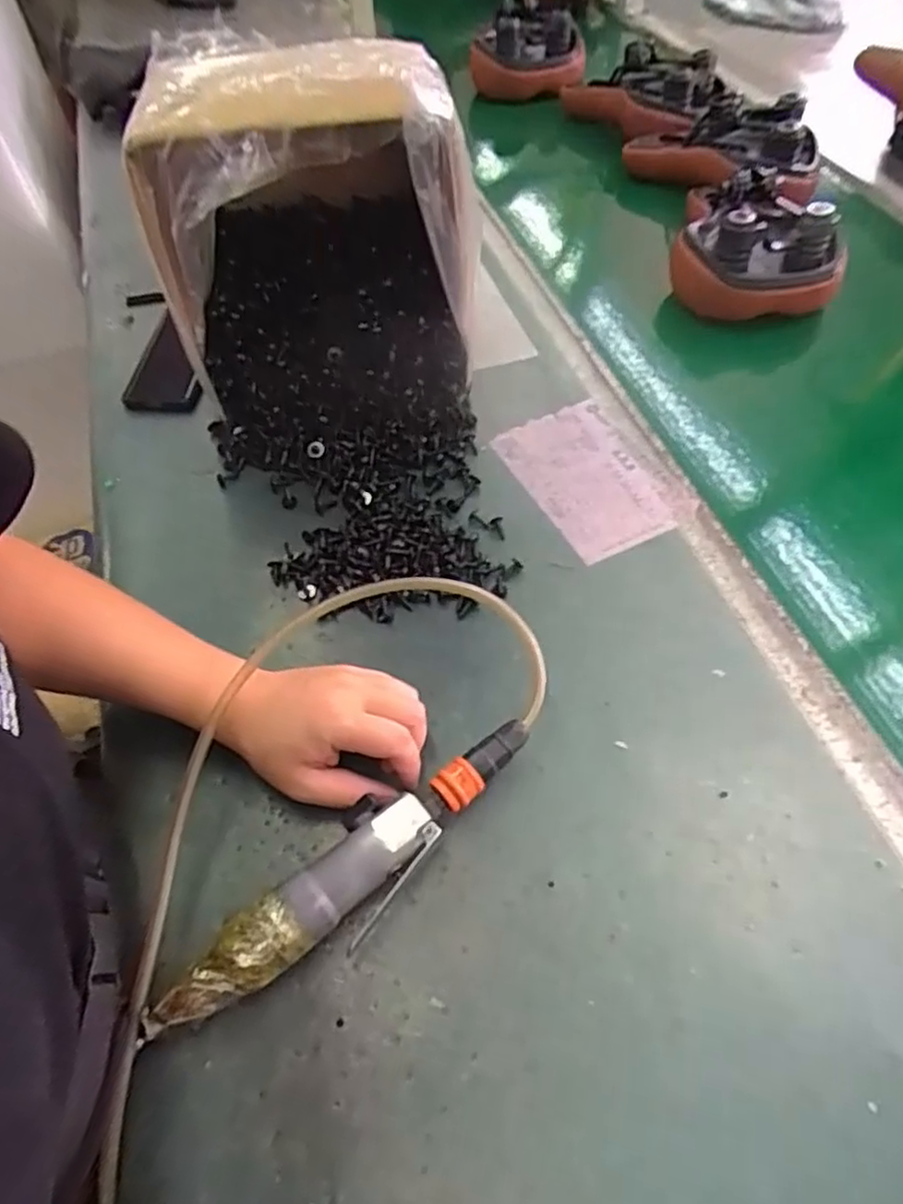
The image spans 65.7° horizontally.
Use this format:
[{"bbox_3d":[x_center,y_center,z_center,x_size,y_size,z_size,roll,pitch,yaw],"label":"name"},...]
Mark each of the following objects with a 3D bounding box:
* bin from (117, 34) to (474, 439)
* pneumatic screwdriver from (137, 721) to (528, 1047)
[{"bbox_3d":[-0.115,-0.328,0.648,0.265,0.279,0.217,-3,55,-2],"label":"bin"},{"bbox_3d":[-0.059,0.174,0.439,0.288,0.043,0.052,-35,62,-22],"label":"pneumatic screwdriver"}]

